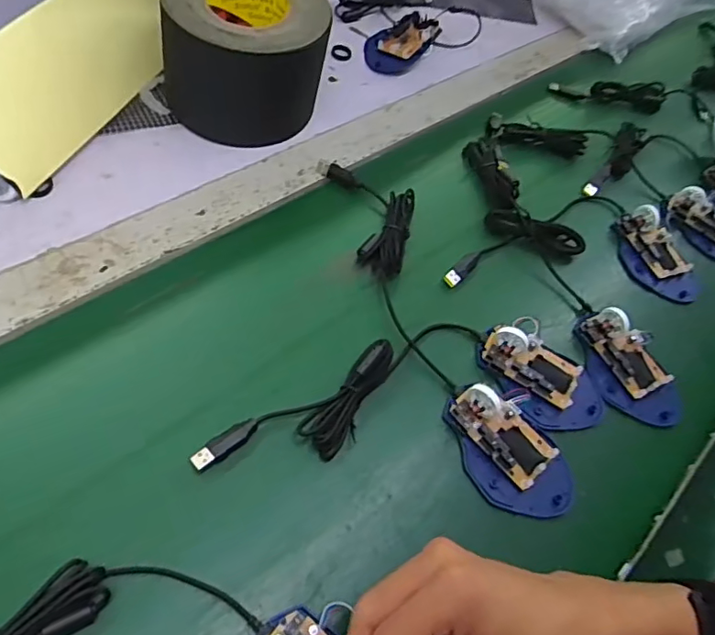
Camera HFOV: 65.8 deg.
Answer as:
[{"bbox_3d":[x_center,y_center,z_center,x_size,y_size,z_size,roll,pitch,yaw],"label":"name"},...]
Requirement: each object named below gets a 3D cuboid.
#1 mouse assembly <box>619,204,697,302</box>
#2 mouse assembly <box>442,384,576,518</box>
[{"bbox_3d":[0.295,-0.068,0.543,0.070,0.030,0.103,-15,53,-11],"label":"mouse assembly"},{"bbox_3d":[0.113,0.094,0.399,0.074,0.027,0.105,-35,72,-21],"label":"mouse assembly"}]

